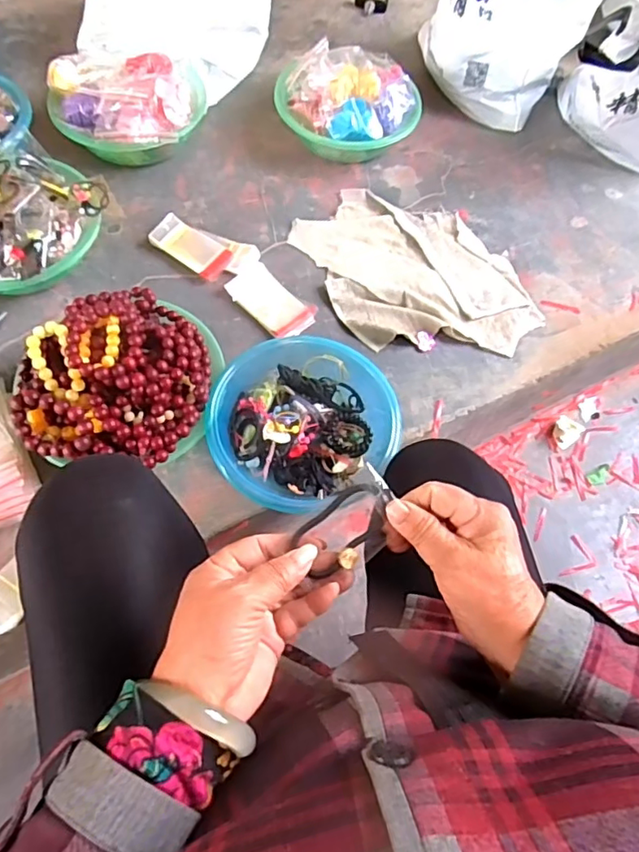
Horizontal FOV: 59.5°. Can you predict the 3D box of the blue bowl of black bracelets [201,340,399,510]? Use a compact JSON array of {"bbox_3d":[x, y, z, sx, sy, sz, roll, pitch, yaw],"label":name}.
[{"bbox_3d":[-0.029,-0.011,0.690,0.222,0.077,0.192,-25,68,-15],"label":"blue bowl of black bracelets"}]

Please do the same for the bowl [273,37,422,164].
[{"bbox_3d":[0.047,-0.543,0.941,0.240,0.114,0.210,14,63,3],"label":"bowl"}]

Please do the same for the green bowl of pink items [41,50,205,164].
[{"bbox_3d":[-0.303,-0.502,0.891,0.230,0.106,0.186,9,63,0],"label":"green bowl of pink items"}]

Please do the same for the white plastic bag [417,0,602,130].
[{"bbox_3d":[0.337,-0.747,0.989,0.282,0.252,0.280,25,65,9],"label":"white plastic bag"}]

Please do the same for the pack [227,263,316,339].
[{"bbox_3d":[-0.068,-0.178,0.804,0.076,0.014,0.134,-40,72,-20],"label":"pack"}]

